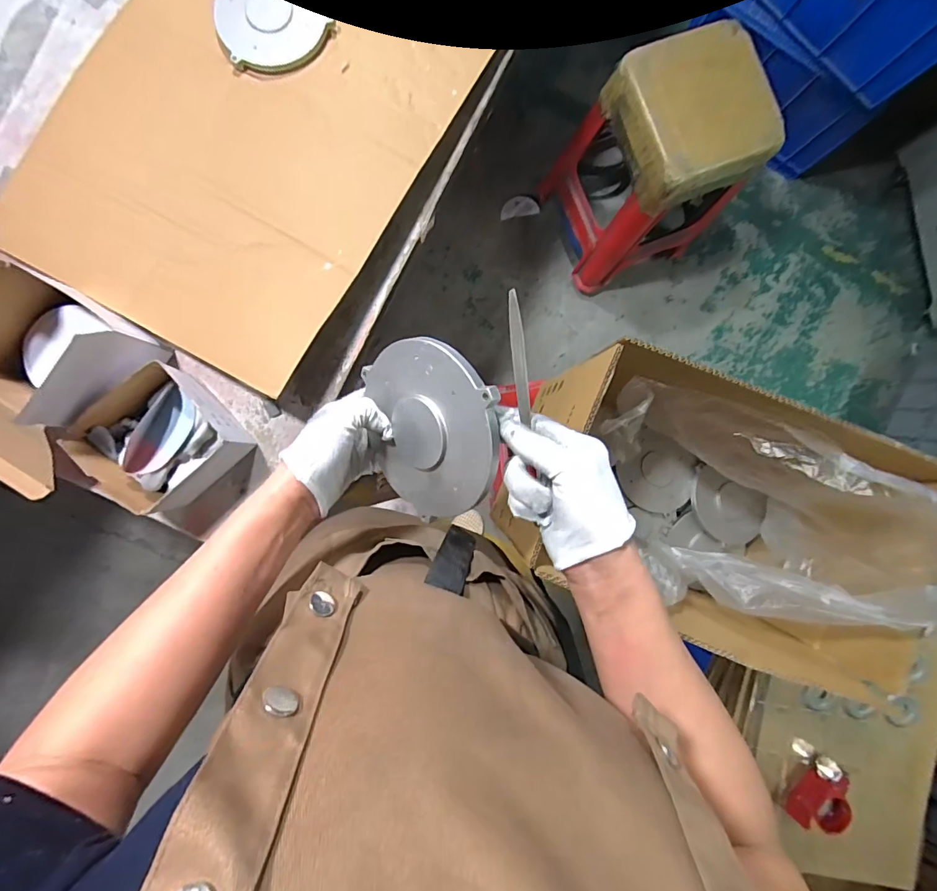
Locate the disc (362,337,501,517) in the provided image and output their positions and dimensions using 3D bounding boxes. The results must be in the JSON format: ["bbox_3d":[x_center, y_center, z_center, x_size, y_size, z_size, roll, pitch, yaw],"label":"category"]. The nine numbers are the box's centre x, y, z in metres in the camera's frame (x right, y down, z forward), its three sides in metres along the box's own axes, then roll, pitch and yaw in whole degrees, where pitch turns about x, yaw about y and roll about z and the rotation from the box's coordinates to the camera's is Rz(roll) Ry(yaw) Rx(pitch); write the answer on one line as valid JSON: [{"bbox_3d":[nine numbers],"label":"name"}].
[{"bbox_3d":[-0.030,-0.012,0.357,0.009,0.131,0.138,-22,102,-46],"label":"disc"}]

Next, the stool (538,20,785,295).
[{"bbox_3d":[0.457,-0.679,1.164,0.354,0.459,0.326,-26,92,-5],"label":"stool"}]

